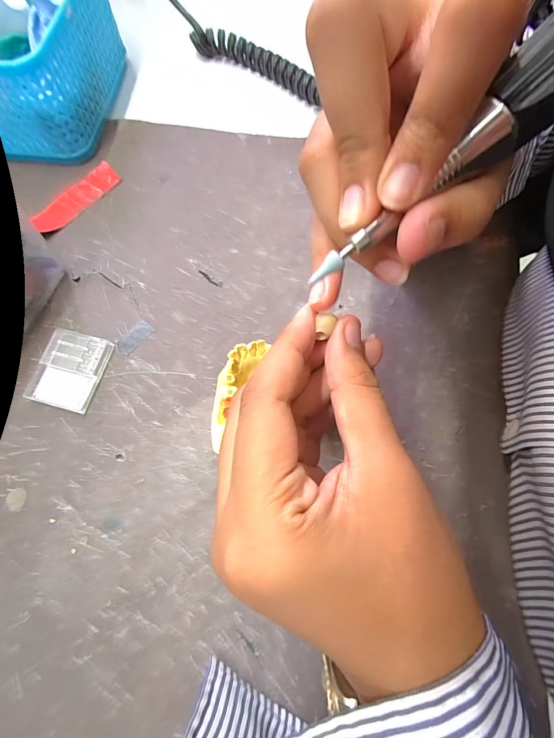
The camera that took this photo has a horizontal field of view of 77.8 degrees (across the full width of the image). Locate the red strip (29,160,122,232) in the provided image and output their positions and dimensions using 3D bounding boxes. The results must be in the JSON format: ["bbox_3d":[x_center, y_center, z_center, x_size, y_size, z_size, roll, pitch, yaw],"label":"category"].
[{"bbox_3d":[-0.139,-0.119,0.237,0.020,0.004,0.066,41,76,11],"label":"red strip"}]

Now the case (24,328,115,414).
[{"bbox_3d":[-0.121,0.000,0.198,0.036,0.007,0.044,14,73,3],"label":"case"}]

